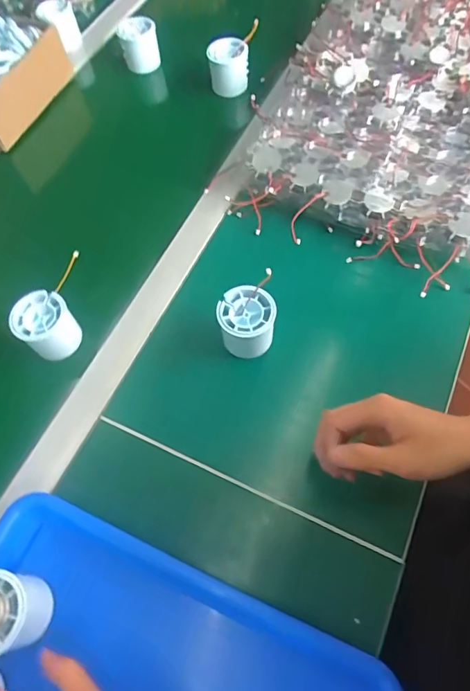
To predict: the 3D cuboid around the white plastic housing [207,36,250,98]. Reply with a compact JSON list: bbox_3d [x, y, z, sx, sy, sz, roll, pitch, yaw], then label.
[{"bbox_3d":[-0.009,-0.395,0.658,0.055,0.062,0.045,-1,63,3],"label":"white plastic housing"}]

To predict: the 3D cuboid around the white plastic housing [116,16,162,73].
[{"bbox_3d":[-0.140,-0.443,0.682,0.053,0.060,0.049,-10,63,-2],"label":"white plastic housing"}]

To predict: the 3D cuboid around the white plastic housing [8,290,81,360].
[{"bbox_3d":[-0.192,-0.021,0.471,0.061,0.038,0.053,36,70,19],"label":"white plastic housing"}]

